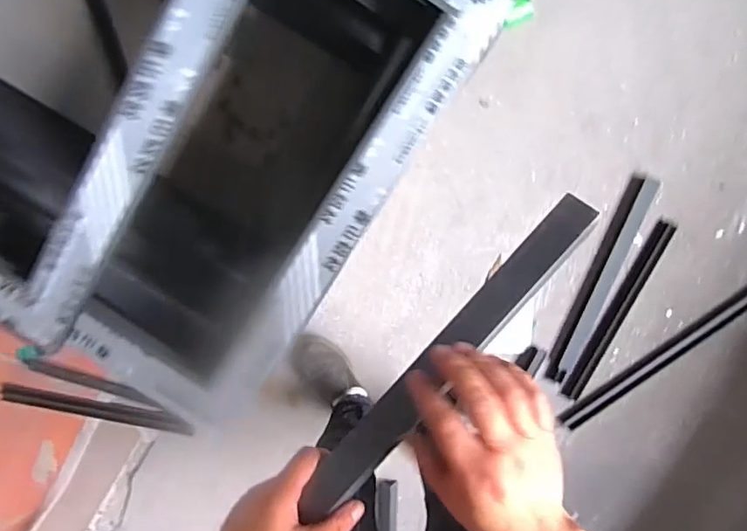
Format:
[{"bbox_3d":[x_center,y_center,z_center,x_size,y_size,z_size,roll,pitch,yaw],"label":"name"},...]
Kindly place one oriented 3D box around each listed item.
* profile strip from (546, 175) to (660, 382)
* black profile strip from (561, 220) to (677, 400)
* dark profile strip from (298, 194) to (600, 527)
[{"bbox_3d":[0.493,0.034,1.170,0.065,0.015,0.465,21,99,-2],"label":"profile strip"},{"bbox_3d":[0.532,0.100,1.178,0.048,0.012,0.428,28,98,-4],"label":"black profile strip"},{"bbox_3d":[0.061,0.072,0.435,0.034,0.009,0.325,43,86,12],"label":"dark profile strip"}]

